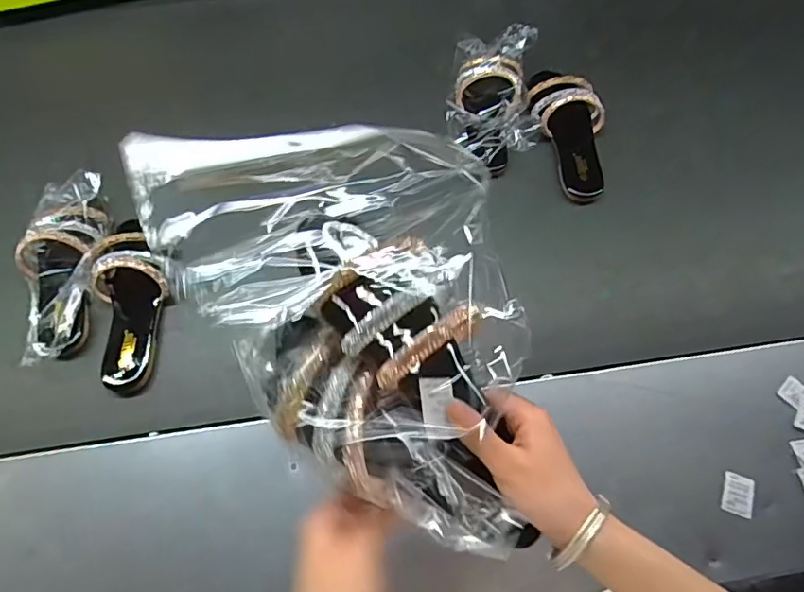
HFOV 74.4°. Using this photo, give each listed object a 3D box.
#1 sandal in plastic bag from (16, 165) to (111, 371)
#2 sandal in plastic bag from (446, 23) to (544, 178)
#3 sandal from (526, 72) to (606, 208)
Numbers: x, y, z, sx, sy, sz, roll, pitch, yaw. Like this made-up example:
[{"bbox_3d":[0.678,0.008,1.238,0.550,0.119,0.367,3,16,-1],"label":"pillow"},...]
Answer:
[{"bbox_3d":[-0.452,-0.044,0.701,0.112,0.060,0.253,-1,77,0],"label":"sandal in plastic bag"},{"bbox_3d":[0.142,-0.313,0.820,0.133,0.060,0.266,4,65,3],"label":"sandal in plastic bag"},{"bbox_3d":[0.255,-0.254,0.797,0.100,0.061,0.228,-4,65,-1],"label":"sandal"}]

